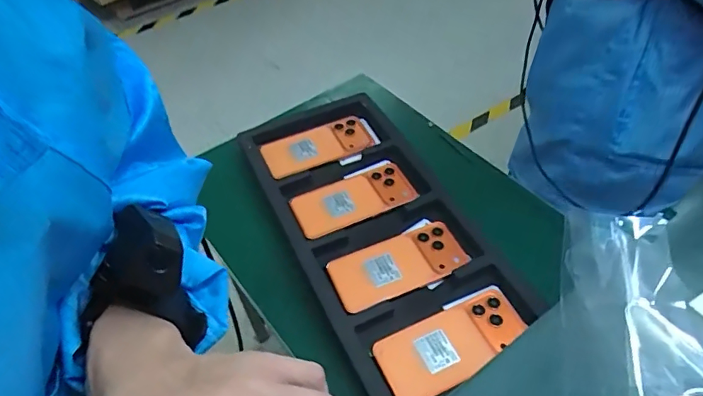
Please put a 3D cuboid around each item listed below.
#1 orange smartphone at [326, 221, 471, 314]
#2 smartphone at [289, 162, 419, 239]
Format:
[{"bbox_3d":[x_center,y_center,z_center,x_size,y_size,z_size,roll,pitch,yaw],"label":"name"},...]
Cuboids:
[{"bbox_3d":[0.056,0.079,0.593,0.164,0.008,0.073,-20,52,-14],"label":"orange smartphone"},{"bbox_3d":[0.003,0.000,0.668,0.166,0.016,0.071,-20,52,-14],"label":"smartphone"}]

